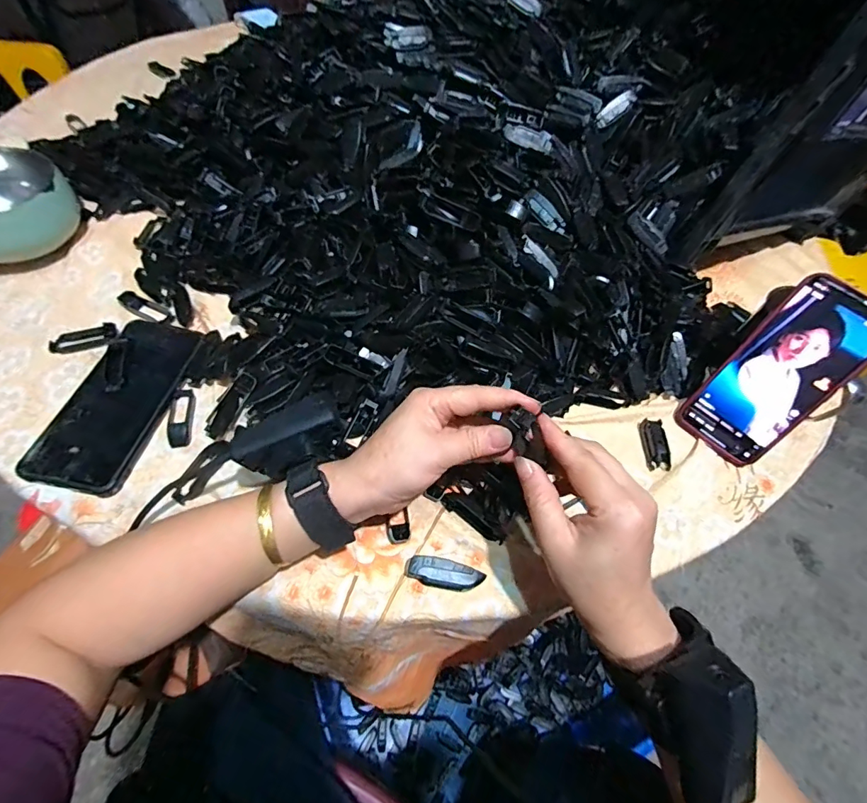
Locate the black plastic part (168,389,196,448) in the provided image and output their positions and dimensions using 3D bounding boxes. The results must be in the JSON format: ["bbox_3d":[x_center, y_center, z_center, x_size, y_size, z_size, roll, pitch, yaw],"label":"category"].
[{"bbox_3d":[-0.215,0.013,0.379,0.018,0.010,0.055,-8,59,-9],"label":"black plastic part"}]

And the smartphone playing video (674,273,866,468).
[{"bbox_3d":[0.299,-0.022,0.384,0.077,0.164,0.011,45,27,22],"label":"smartphone playing video"}]

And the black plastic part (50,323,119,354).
[{"bbox_3d":[-0.322,-0.059,0.410,0.056,0.006,0.025,-10,59,-11],"label":"black plastic part"}]

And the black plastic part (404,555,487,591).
[{"bbox_3d":[0.008,0.125,0.322,0.056,0.011,0.018,9,57,1],"label":"black plastic part"}]

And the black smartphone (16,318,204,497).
[{"bbox_3d":[-0.267,-0.008,0.379,0.078,0.008,0.169,10,57,2],"label":"black smartphone"}]

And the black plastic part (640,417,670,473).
[{"bbox_3d":[0.203,0.039,0.406,0.019,0.011,0.048,2,57,-3],"label":"black plastic part"}]

